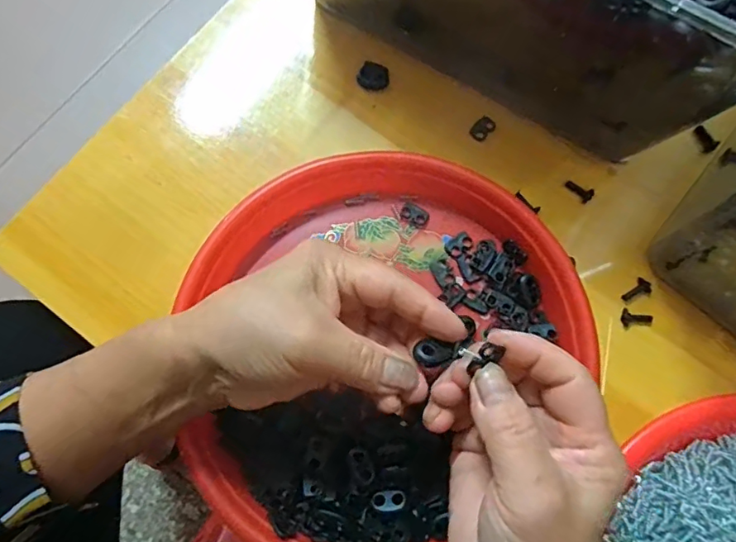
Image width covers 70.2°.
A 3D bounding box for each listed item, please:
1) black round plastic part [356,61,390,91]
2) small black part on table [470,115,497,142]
[{"bbox_3d":[0.004,-0.134,0.360,0.021,0.005,0.019,12,76,1],"label":"black round plastic part"},{"bbox_3d":[0.078,-0.097,0.355,0.019,0.004,0.012,-44,82,-11],"label":"small black part on table"}]

